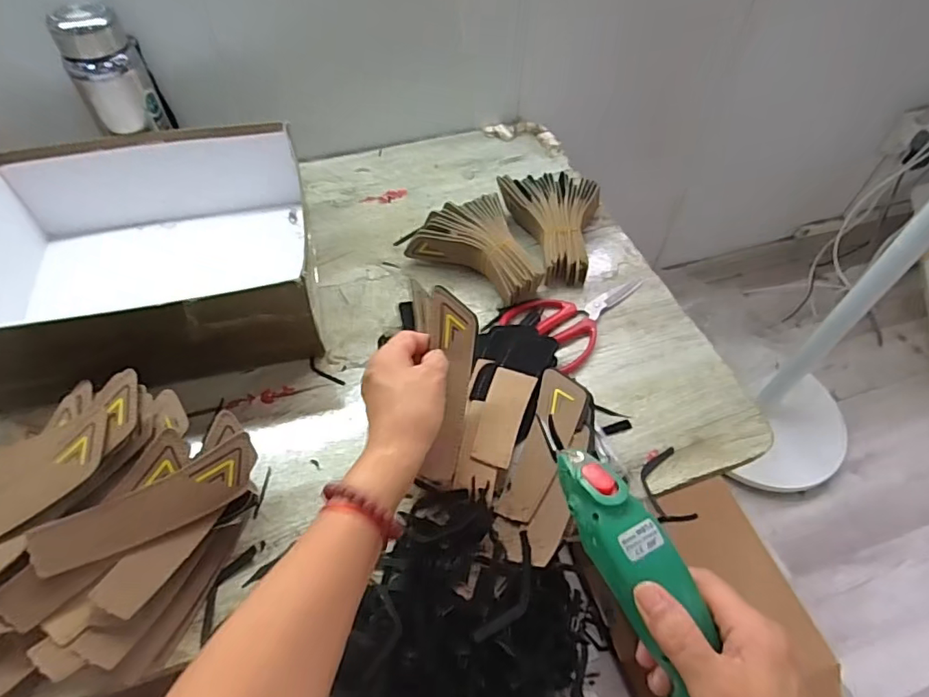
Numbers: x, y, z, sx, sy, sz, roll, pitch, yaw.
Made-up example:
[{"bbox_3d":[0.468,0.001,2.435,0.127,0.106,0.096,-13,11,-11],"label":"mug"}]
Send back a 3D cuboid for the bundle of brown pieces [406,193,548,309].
[{"bbox_3d":[0.029,-0.122,0.637,0.153,0.052,0.115,27,57,18],"label":"bundle of brown pieces"}]

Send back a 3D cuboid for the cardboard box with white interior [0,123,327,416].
[{"bbox_3d":[-0.338,-0.104,0.577,0.322,0.112,0.309,-13,54,-10],"label":"cardboard box with white interior"}]

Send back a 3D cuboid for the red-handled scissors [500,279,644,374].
[{"bbox_3d":[0.130,-0.047,0.610,0.164,0.009,0.101,-38,62,-26],"label":"red-handled scissors"}]

